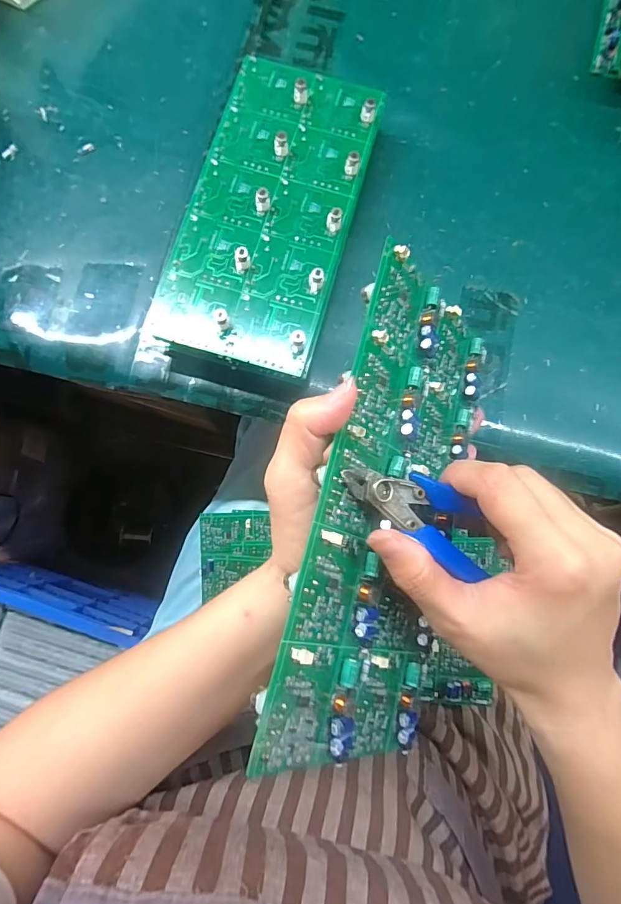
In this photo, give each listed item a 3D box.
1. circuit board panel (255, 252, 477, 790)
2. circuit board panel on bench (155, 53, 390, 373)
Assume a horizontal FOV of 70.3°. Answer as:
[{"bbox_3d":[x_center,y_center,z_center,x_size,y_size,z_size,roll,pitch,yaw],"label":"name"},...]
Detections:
[{"bbox_3d":[0.043,0.023,0.210,0.097,0.007,0.223,27,73,-41],"label":"circuit board panel"},{"bbox_3d":[-0.025,-0.168,0.300,0.107,0.010,0.223,15,80,0],"label":"circuit board panel on bench"}]

